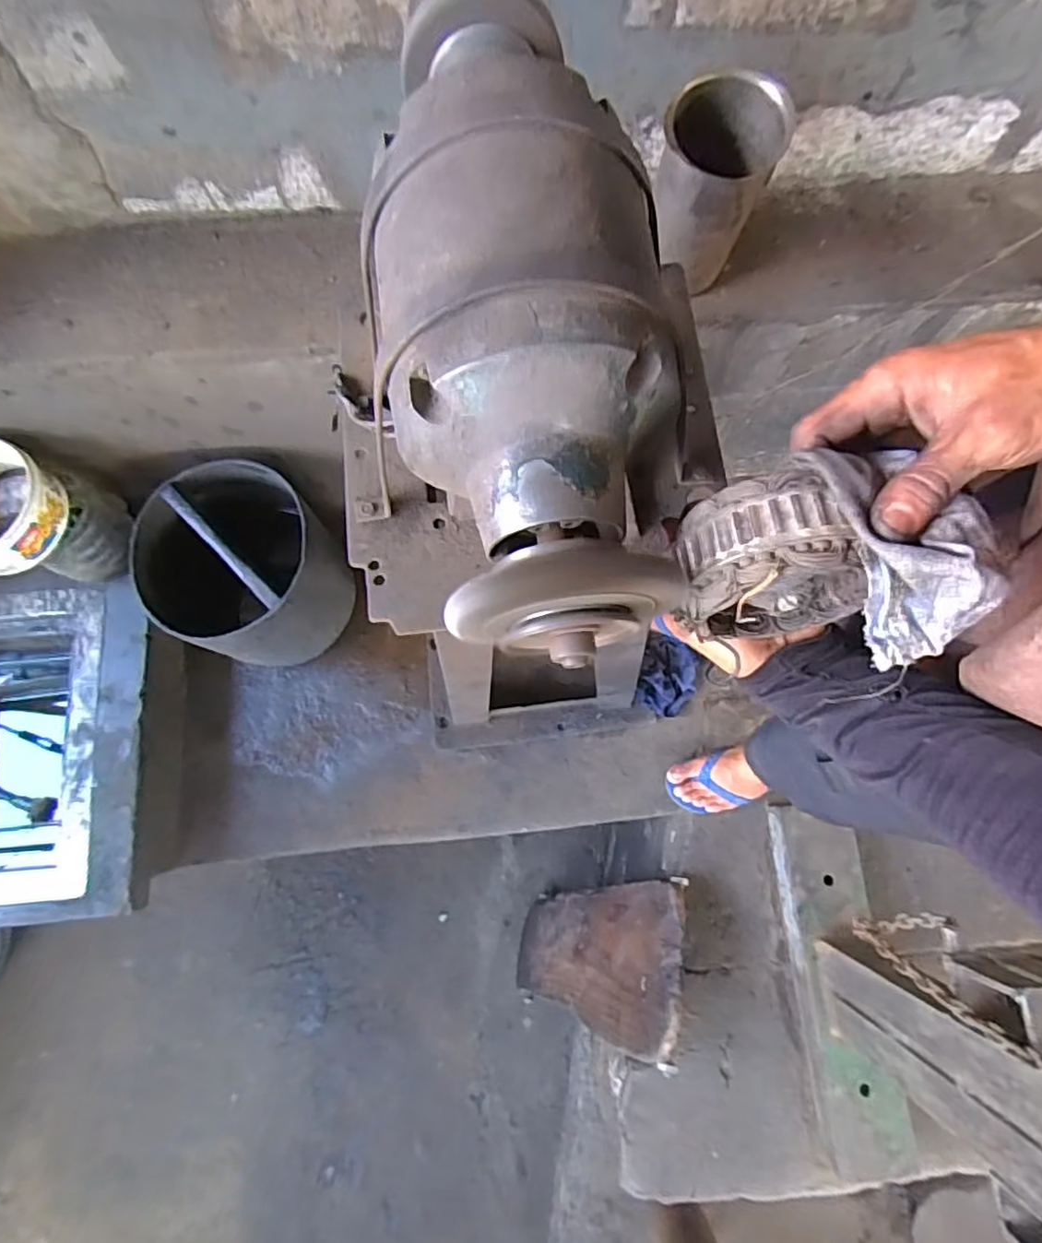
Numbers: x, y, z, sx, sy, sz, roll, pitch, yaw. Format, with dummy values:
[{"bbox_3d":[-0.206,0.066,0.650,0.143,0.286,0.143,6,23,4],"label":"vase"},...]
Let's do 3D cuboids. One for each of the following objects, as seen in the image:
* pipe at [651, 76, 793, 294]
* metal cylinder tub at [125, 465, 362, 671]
[{"bbox_3d":[0.210,-0.484,0.720,0.111,0.186,0.127,26,78,6],"label":"pipe"},{"bbox_3d":[-0.482,-0.094,1.123,0.287,0.244,0.297,0,76,0],"label":"metal cylinder tub"}]

